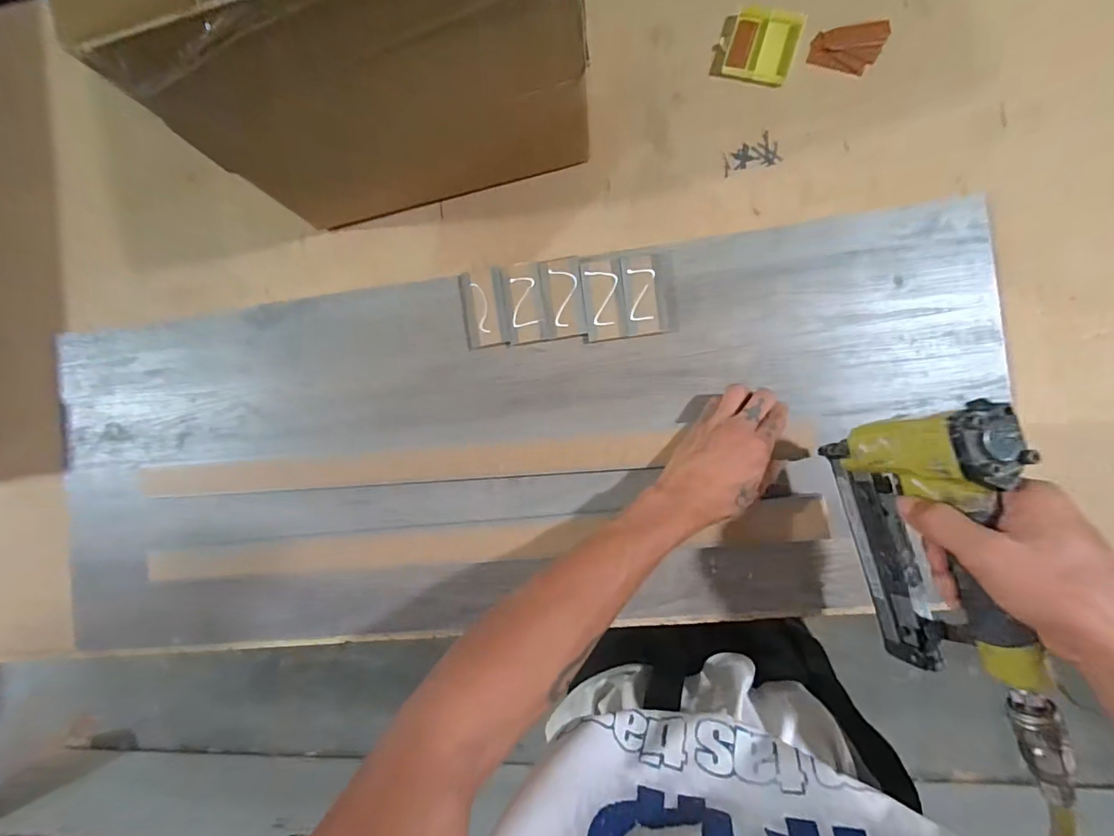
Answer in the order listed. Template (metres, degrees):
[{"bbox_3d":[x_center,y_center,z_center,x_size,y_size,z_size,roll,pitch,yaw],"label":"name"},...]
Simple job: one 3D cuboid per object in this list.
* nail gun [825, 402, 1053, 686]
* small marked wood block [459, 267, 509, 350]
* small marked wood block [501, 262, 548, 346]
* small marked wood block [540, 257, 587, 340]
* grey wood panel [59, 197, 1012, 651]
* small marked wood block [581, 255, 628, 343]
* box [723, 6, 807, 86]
[{"bbox_3d":[0.264,0.089,0.330,0.058,0.121,0.186,-15,86,6],"label":"nail gun"},{"bbox_3d":[-0.074,-0.113,0.492,0.044,0.004,0.081,-9,89,7],"label":"small marked wood block"},{"bbox_3d":[-0.033,-0.117,0.489,0.040,0.007,0.081,-7,89,7],"label":"small marked wood block"},{"bbox_3d":[0.005,-0.121,0.483,0.042,0.004,0.078,-6,89,7],"label":"small marked wood block"},{"bbox_3d":[-0.056,0.033,0.490,0.951,0.034,0.373,-10,87,6],"label":"grey wood panel"},{"bbox_3d":[0.047,-0.119,0.478,0.040,0.006,0.083,-6,89,7],"label":"small marked wood block"},{"bbox_3d":[0.203,-0.365,0.476,0.061,0.017,0.064,16,92,7],"label":"box"}]

